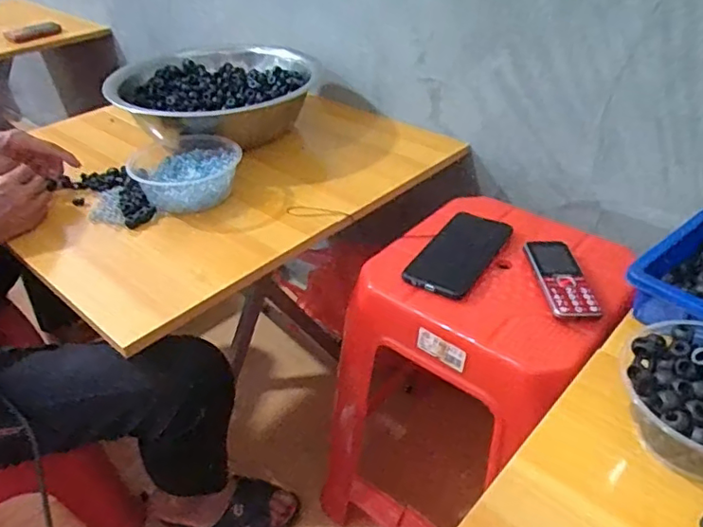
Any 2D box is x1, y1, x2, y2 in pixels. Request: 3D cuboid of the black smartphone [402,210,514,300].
[{"bbox_3d":[0.132,-0.016,0.700,0.081,0.008,0.168,19,41,25],"label":"black smartphone"}]

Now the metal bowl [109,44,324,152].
[{"bbox_3d":[-0.216,-0.285,0.943,0.267,0.094,0.267,-1,37,1],"label":"metal bowl"}]

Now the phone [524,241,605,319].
[{"bbox_3d":[0.236,0.015,0.651,0.052,0.014,0.125,-3,37,-2],"label":"phone"}]

